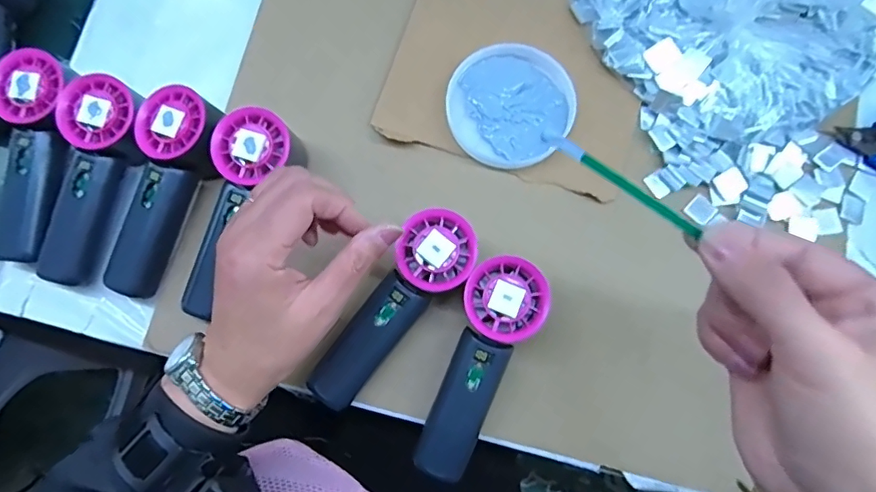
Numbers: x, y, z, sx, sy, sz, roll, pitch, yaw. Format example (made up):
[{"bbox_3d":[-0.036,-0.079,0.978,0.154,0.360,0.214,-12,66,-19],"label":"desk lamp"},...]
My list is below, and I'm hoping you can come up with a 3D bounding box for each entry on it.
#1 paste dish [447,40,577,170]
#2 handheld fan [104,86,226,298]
[{"bbox_3d":[0.059,-0.116,0.418,0.097,0.013,0.103,0,77,0],"label":"paste dish"},{"bbox_3d":[-0.205,-0.039,0.394,0.059,0.044,0.153,20,94,6],"label":"handheld fan"}]

